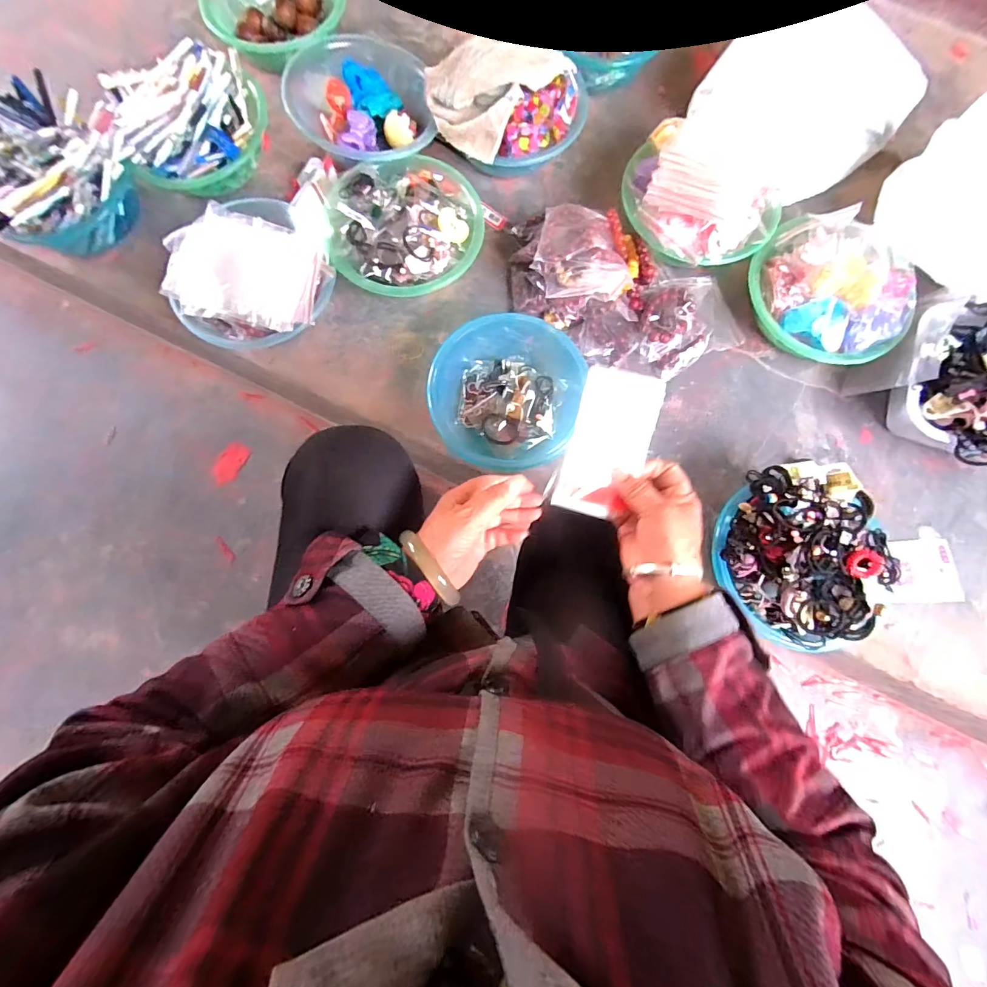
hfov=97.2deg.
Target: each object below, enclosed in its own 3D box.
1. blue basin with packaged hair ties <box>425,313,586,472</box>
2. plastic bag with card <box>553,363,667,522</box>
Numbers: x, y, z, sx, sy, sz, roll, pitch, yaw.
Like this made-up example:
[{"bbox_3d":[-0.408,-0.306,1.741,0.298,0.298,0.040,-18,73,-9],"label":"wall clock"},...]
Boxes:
[{"bbox_3d":[0.021,-0.149,0.635,0.208,0.073,0.216,0,79,-1],"label":"blue basin with packaged hair ties"},{"bbox_3d":[0.103,-0.043,0.388,0.069,0.005,0.128,15,99,0],"label":"plastic bag with card"}]

